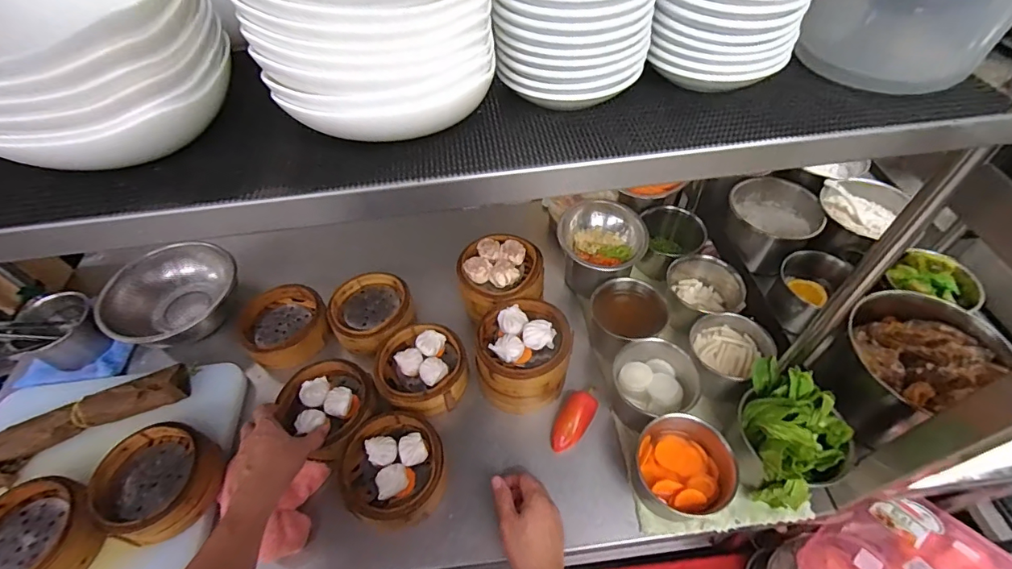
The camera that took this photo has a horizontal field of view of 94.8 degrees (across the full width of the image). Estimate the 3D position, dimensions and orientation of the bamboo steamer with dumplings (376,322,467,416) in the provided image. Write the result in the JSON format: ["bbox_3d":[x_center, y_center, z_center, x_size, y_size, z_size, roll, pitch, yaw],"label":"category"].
[{"bbox_3d":[-0.139,0.137,0.762,0.142,0.062,0.151,-26,54,-17],"label":"bamboo steamer with dumplings"}]

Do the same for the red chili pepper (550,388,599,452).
[{"bbox_3d":[0.103,0.204,0.711,0.047,0.034,0.106,29,72,24],"label":"red chili pepper"}]

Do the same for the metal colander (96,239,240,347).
[{"bbox_3d":[-0.601,0.020,0.841,0.209,0.068,0.205,7,52,9],"label":"metal colander"}]

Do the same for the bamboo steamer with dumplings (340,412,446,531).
[{"bbox_3d":[-0.157,0.262,0.666,0.140,0.070,0.150,-19,53,-12],"label":"bamboo steamer with dumplings"}]

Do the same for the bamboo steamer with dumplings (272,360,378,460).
[{"bbox_3d":[-0.274,0.180,0.717,0.149,0.046,0.126,24,56,21],"label":"bamboo steamer with dumplings"}]

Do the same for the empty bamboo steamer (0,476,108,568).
[{"bbox_3d":[-0.603,0.326,0.592,0.158,0.048,0.144,19,55,18],"label":"empty bamboo steamer"}]

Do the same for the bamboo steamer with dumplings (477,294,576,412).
[{"bbox_3d":[0.029,0.110,0.735,0.147,0.109,0.146,-1,51,2],"label":"bamboo steamer with dumplings"}]

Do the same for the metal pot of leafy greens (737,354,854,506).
[{"bbox_3d":[0.373,0.205,0.615,0.128,0.130,0.151,24,56,21],"label":"metal pot of leafy greens"}]

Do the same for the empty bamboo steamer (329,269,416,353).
[{"bbox_3d":[-0.239,0.050,0.830,0.143,0.045,0.146,-18,52,-11],"label":"empty bamboo steamer"}]

